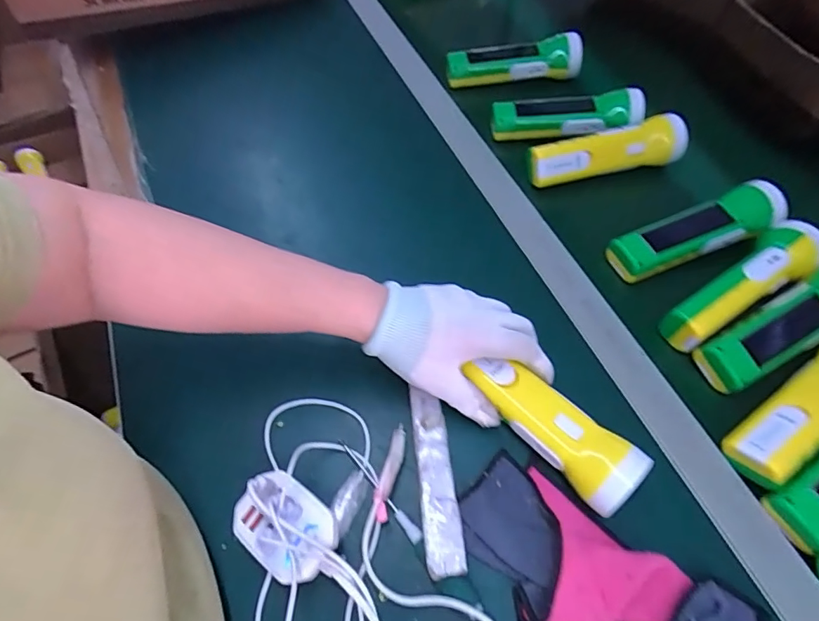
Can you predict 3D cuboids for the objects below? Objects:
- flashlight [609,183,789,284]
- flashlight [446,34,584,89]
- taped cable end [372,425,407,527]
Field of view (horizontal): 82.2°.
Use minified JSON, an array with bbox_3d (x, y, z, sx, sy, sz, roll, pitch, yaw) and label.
[{"bbox_3d":[0.286,-0.078,0.469,0.174,0.043,0.049,-20,60,-12],"label":"flashlight"},{"bbox_3d":[0.137,-0.333,0.626,0.178,0.041,0.046,-3,58,-2],"label":"flashlight"},{"bbox_3d":[-0.015,0.124,0.359,0.012,0.015,0.069,12,59,8],"label":"taped cable end"}]

